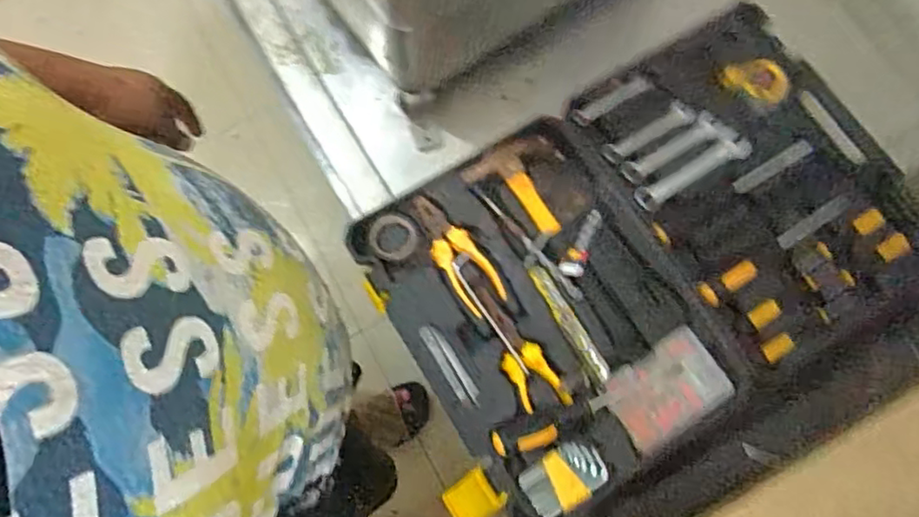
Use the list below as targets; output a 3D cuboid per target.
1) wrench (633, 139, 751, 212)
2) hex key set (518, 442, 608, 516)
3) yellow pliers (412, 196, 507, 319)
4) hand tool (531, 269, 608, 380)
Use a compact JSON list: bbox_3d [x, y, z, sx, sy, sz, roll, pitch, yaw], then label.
[{"bbox_3d":[0.252,-0.093,0.684,0.138,0.008,0.026,-28,79,-7],"label":"wrench"},{"bbox_3d":[0.100,0.210,0.601,0.077,0.010,0.051,-33,79,-8],"label":"hex key set"},{"bbox_3d":[-0.006,-0.006,0.658,0.046,0.009,0.136,-36,80,-9],"label":"yellow pliers"},{"bbox_3d":[0.112,0.065,0.643,0.018,0.008,0.131,-30,79,-7],"label":"hand tool"}]

